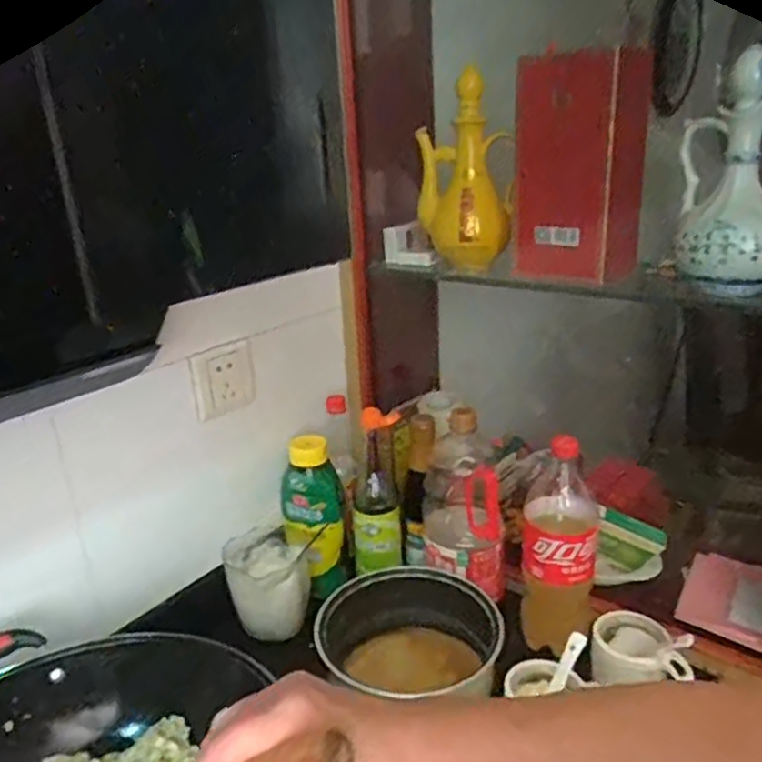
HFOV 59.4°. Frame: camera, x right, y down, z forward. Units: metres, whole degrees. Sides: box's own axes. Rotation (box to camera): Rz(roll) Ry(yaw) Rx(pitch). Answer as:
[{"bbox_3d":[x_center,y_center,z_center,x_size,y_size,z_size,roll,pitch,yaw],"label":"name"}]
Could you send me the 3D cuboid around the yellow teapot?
[{"bbox_3d":[0.109,-0.269,0.894,0.121,0.246,0.090,-1,21,5],"label":"yellow teapot"}]

